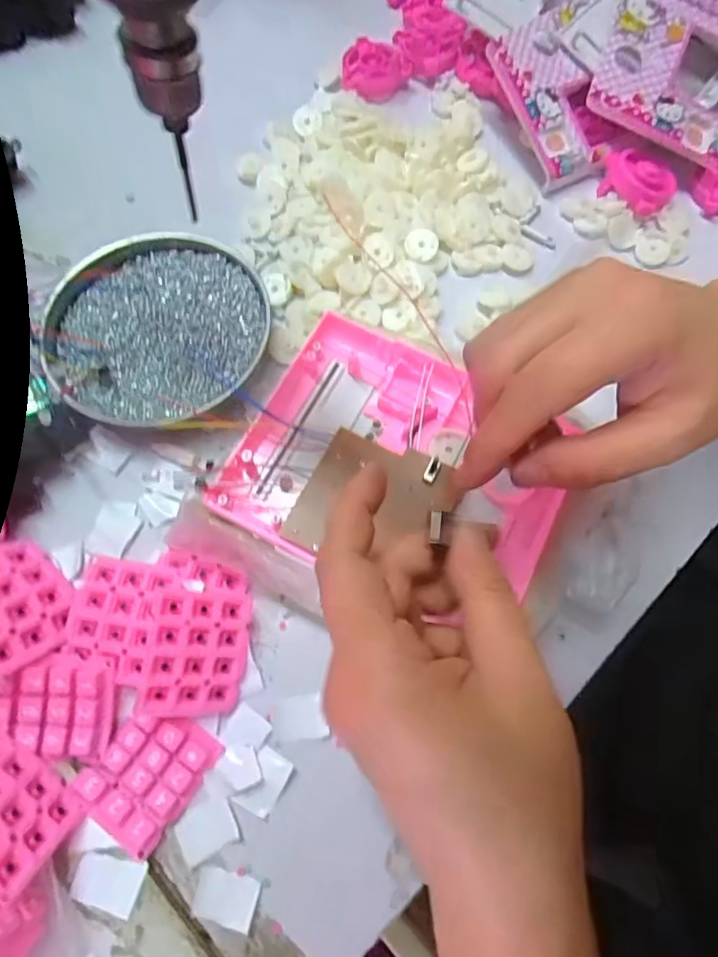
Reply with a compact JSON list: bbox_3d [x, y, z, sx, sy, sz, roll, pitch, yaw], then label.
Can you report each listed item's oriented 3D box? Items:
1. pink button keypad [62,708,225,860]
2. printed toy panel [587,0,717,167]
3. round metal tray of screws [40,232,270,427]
[{"bbox_3d":[-0.102,0.141,0.256,0.047,0.015,0.055,35,74,11],"label":"pink button keypad"},{"bbox_3d":[0.232,-0.310,0.385,0.109,0.010,0.143,25,80,-5],"label":"printed toy panel"},{"bbox_3d":[-0.130,-0.098,0.336,0.134,0.019,0.125,0,71,-1],"label":"round metal tray of screws"}]

